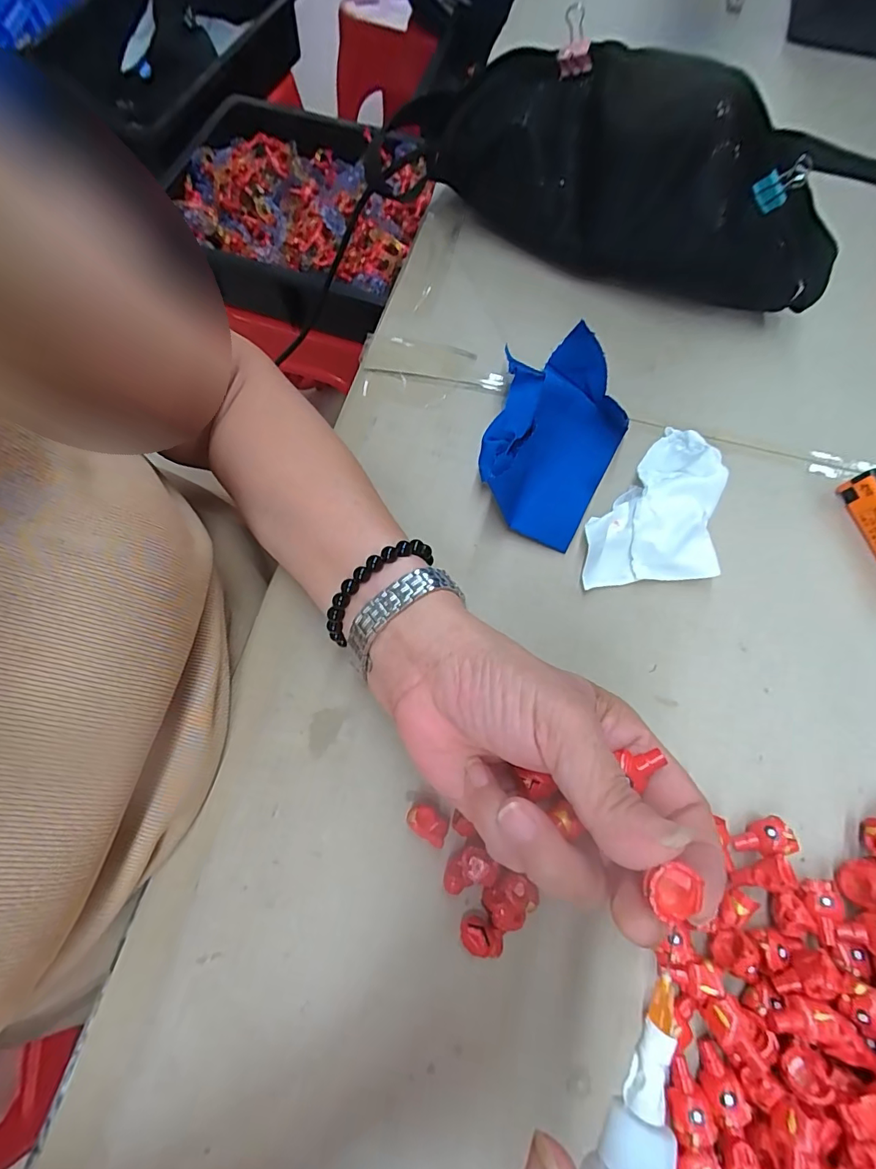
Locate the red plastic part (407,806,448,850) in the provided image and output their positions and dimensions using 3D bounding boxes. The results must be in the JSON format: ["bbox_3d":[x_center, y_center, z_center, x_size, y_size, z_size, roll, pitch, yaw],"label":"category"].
[{"bbox_3d":[-0.005,0.116,0.236,0.021,0.011,0.013,32,74,11],"label":"red plastic part"}]

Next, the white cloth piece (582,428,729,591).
[{"bbox_3d":[0.124,-0.051,0.281,0.071,0.030,0.106,6,71,2],"label":"white cloth piece"}]

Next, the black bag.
[{"bbox_3d":[0.128,-0.270,0.326,0.277,0.104,0.057,24,72,8],"label":"black bag"}]

